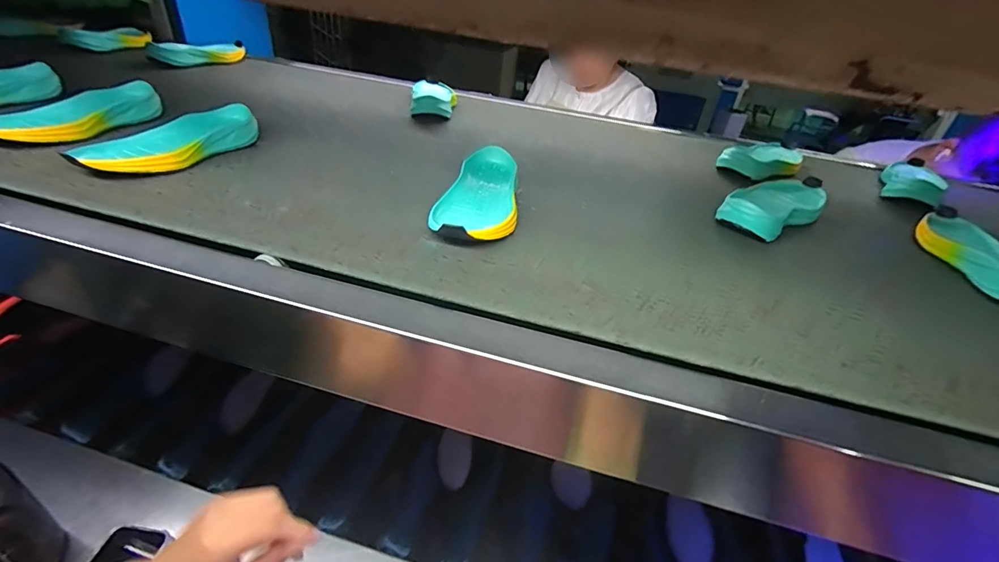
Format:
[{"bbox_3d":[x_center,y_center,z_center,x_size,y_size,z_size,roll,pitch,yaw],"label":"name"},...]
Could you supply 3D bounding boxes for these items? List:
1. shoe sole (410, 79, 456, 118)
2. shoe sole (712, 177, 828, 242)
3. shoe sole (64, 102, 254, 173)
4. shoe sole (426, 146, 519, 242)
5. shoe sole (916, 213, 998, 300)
[{"bbox_3d":[-0.131,-0.363,0.885,0.088,0.042,0.210,3,36,-6],"label":"shoe sole"},{"bbox_3d":[0.376,-0.104,0.600,0.219,0.037,0.082,-25,46,-31],"label":"shoe sole"},{"bbox_3d":[-0.404,-0.176,0.554,0.091,0.040,0.206,25,43,25],"label":"shoe sole"},{"bbox_3d":[-0.019,-0.102,0.522,0.089,0.036,0.210,9,35,2],"label":"shoe sole"},{"bbox_3d":[0.585,-0.036,0.538,0.085,0.038,0.222,14,40,13],"label":"shoe sole"}]

